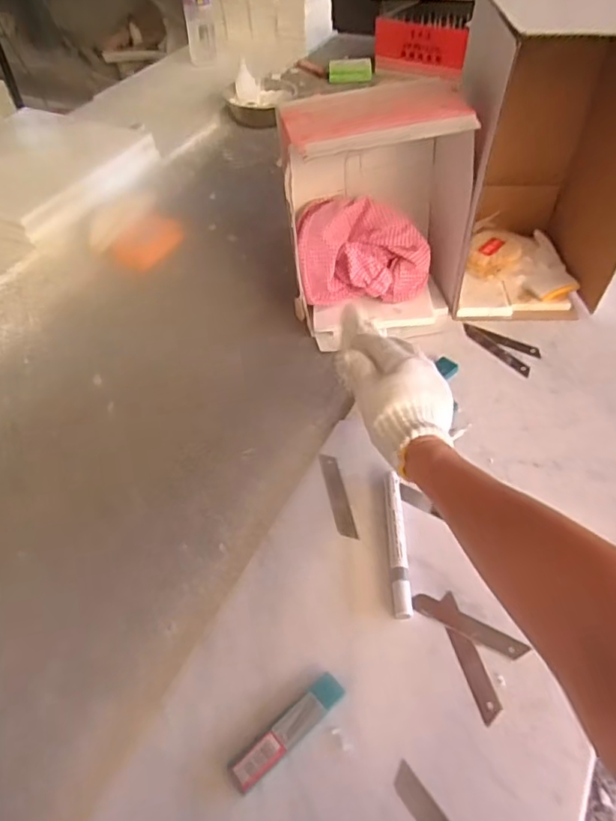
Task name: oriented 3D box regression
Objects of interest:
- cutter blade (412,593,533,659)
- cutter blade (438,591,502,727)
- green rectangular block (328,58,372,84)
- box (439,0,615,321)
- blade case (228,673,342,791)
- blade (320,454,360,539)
[{"bbox_3d":[0.133,0.179,0.479,0.094,0.005,0.019,22,54,19],"label":"cutter blade"},{"bbox_3d":[0.129,0.197,0.465,0.018,0.004,0.099,-13,50,-6],"label":"cutter blade"},{"bbox_3d":[0.092,-0.745,1.263,0.095,0.036,0.052,2,50,4],"label":"green rectangular block"},{"bbox_3d":[0.267,-0.281,0.662,0.191,0.311,0.181,-1,50,1],"label":"box"},{"bbox_3d":[-0.014,0.236,0.426,0.097,0.009,0.020,-35,57,-24],"label":"blade case"},{"bbox_3d":[0.030,0.084,0.567,0.018,0.004,0.096,-12,52,-3],"label":"blade"}]

